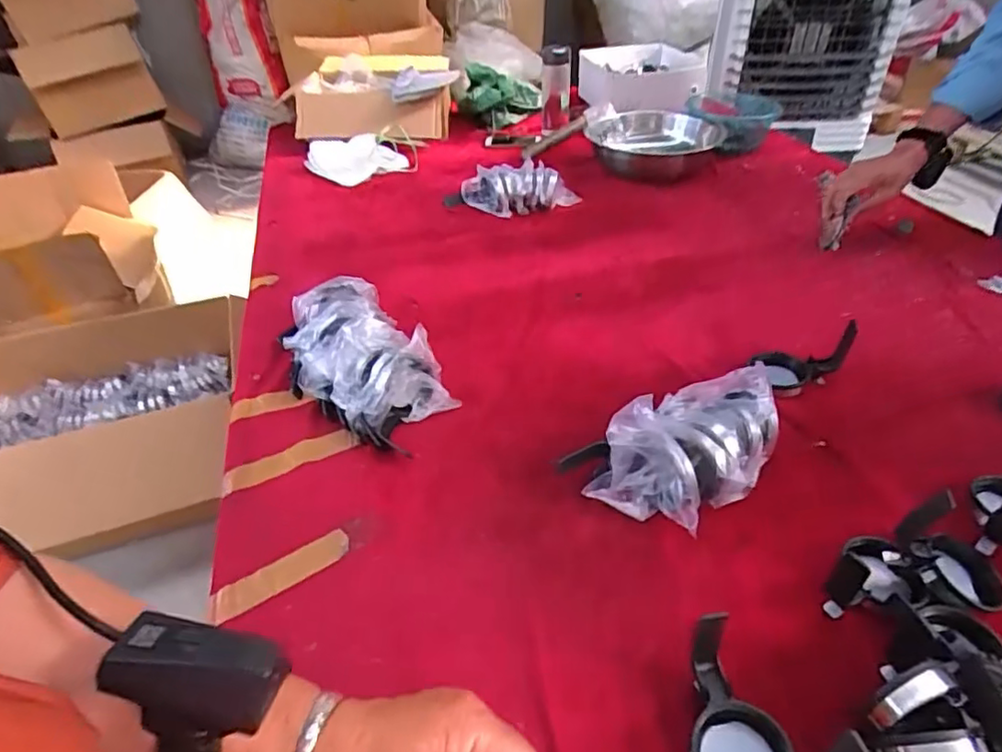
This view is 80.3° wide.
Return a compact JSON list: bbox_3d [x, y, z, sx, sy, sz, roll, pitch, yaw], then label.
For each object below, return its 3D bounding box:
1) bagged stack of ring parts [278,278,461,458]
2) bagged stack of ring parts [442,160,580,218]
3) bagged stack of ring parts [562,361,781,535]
[{"bbox_3d":[-0.186,-0.023,0.751,0.149,0.089,0.296,-25,45,-25],"label":"bagged stack of ring parts"},{"bbox_3d":[0.018,-0.375,1.174,0.258,0.079,0.091,8,41,12],"label":"bagged stack of ring parts"},{"bbox_3d":[0.189,0.069,0.607,0.213,0.094,0.139,-25,45,-25],"label":"bagged stack of ring parts"}]

